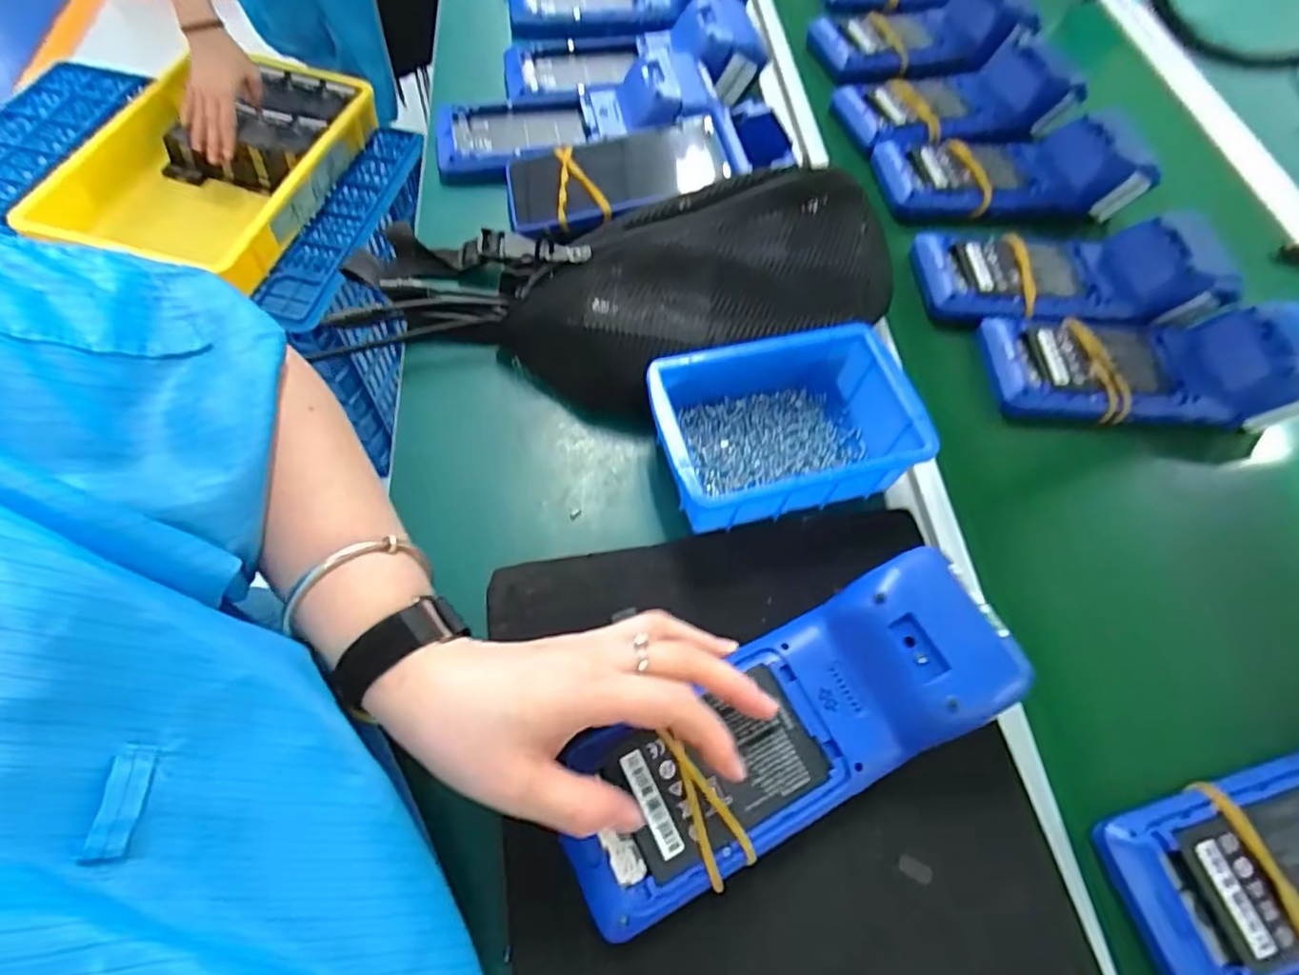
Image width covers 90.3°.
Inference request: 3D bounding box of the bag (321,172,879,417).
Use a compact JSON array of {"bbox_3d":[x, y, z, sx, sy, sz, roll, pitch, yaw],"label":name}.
[{"bbox_3d":[-0.016,-0.126,0.425,0.358,0.074,0.148,-2,60,0],"label":"bag"}]

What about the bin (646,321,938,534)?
[{"bbox_3d":[0.079,-0.034,0.378,0.145,0.053,0.099,-14,61,-7],"label":"bin"}]

